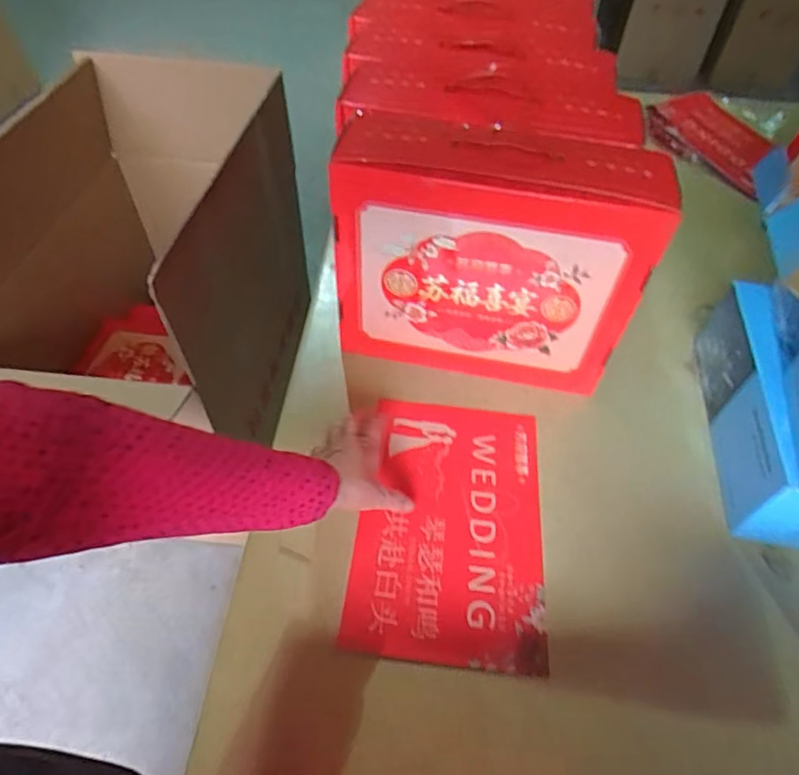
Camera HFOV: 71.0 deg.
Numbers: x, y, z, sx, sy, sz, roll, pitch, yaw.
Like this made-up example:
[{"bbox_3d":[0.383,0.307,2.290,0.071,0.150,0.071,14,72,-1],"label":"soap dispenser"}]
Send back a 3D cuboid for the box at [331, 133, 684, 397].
[{"bbox_3d":[0.097,-0.131,0.649,0.330,0.291,0.082,11,52,6],"label":"box"}]

